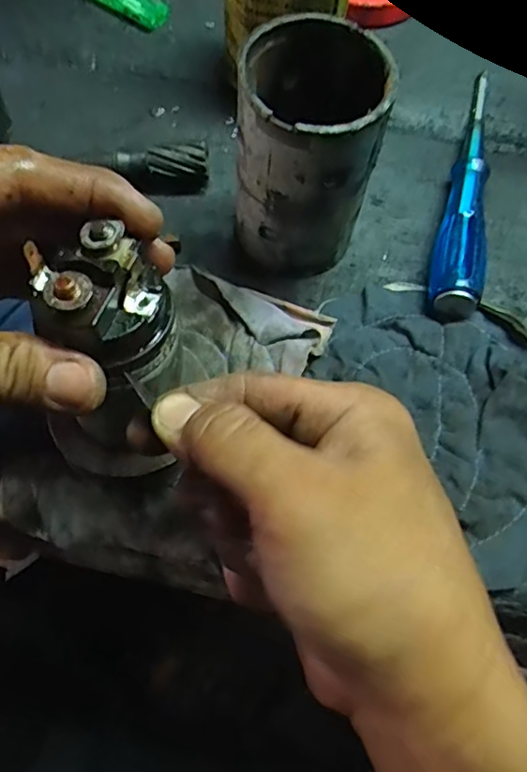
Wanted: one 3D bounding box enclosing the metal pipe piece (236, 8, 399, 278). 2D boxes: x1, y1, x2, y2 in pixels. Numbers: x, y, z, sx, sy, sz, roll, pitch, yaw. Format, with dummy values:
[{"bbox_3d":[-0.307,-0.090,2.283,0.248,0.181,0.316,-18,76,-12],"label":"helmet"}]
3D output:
[{"bbox_3d":[0.021,-0.112,0.293,0.066,0.106,0.070,7,64,1],"label":"metal pipe piece"}]

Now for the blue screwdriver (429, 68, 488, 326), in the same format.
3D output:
[{"bbox_3d":[0.121,-0.118,0.348,0.027,0.026,0.186,14,64,4],"label":"blue screwdriver"}]

